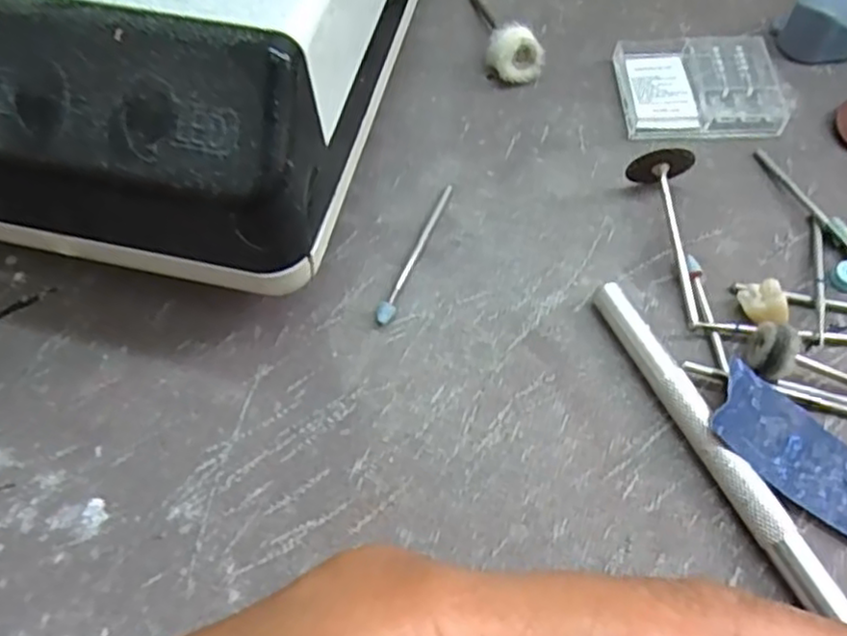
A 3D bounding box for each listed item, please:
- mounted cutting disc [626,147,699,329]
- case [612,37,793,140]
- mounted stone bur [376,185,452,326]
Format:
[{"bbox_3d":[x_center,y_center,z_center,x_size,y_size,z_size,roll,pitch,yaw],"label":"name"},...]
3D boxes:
[{"bbox_3d":[0.061,-0.021,0.179,0.016,0.014,0.045,4,62,3],"label":"mounted cutting disc"},{"bbox_3d":[0.081,-0.069,0.208,0.046,0.008,0.036,-2,62,0],"label":"case"},{"bbox_3d":[-0.002,-0.018,0.183,0.004,0.004,0.046,18,64,11],"label":"mounted stone bur"}]

